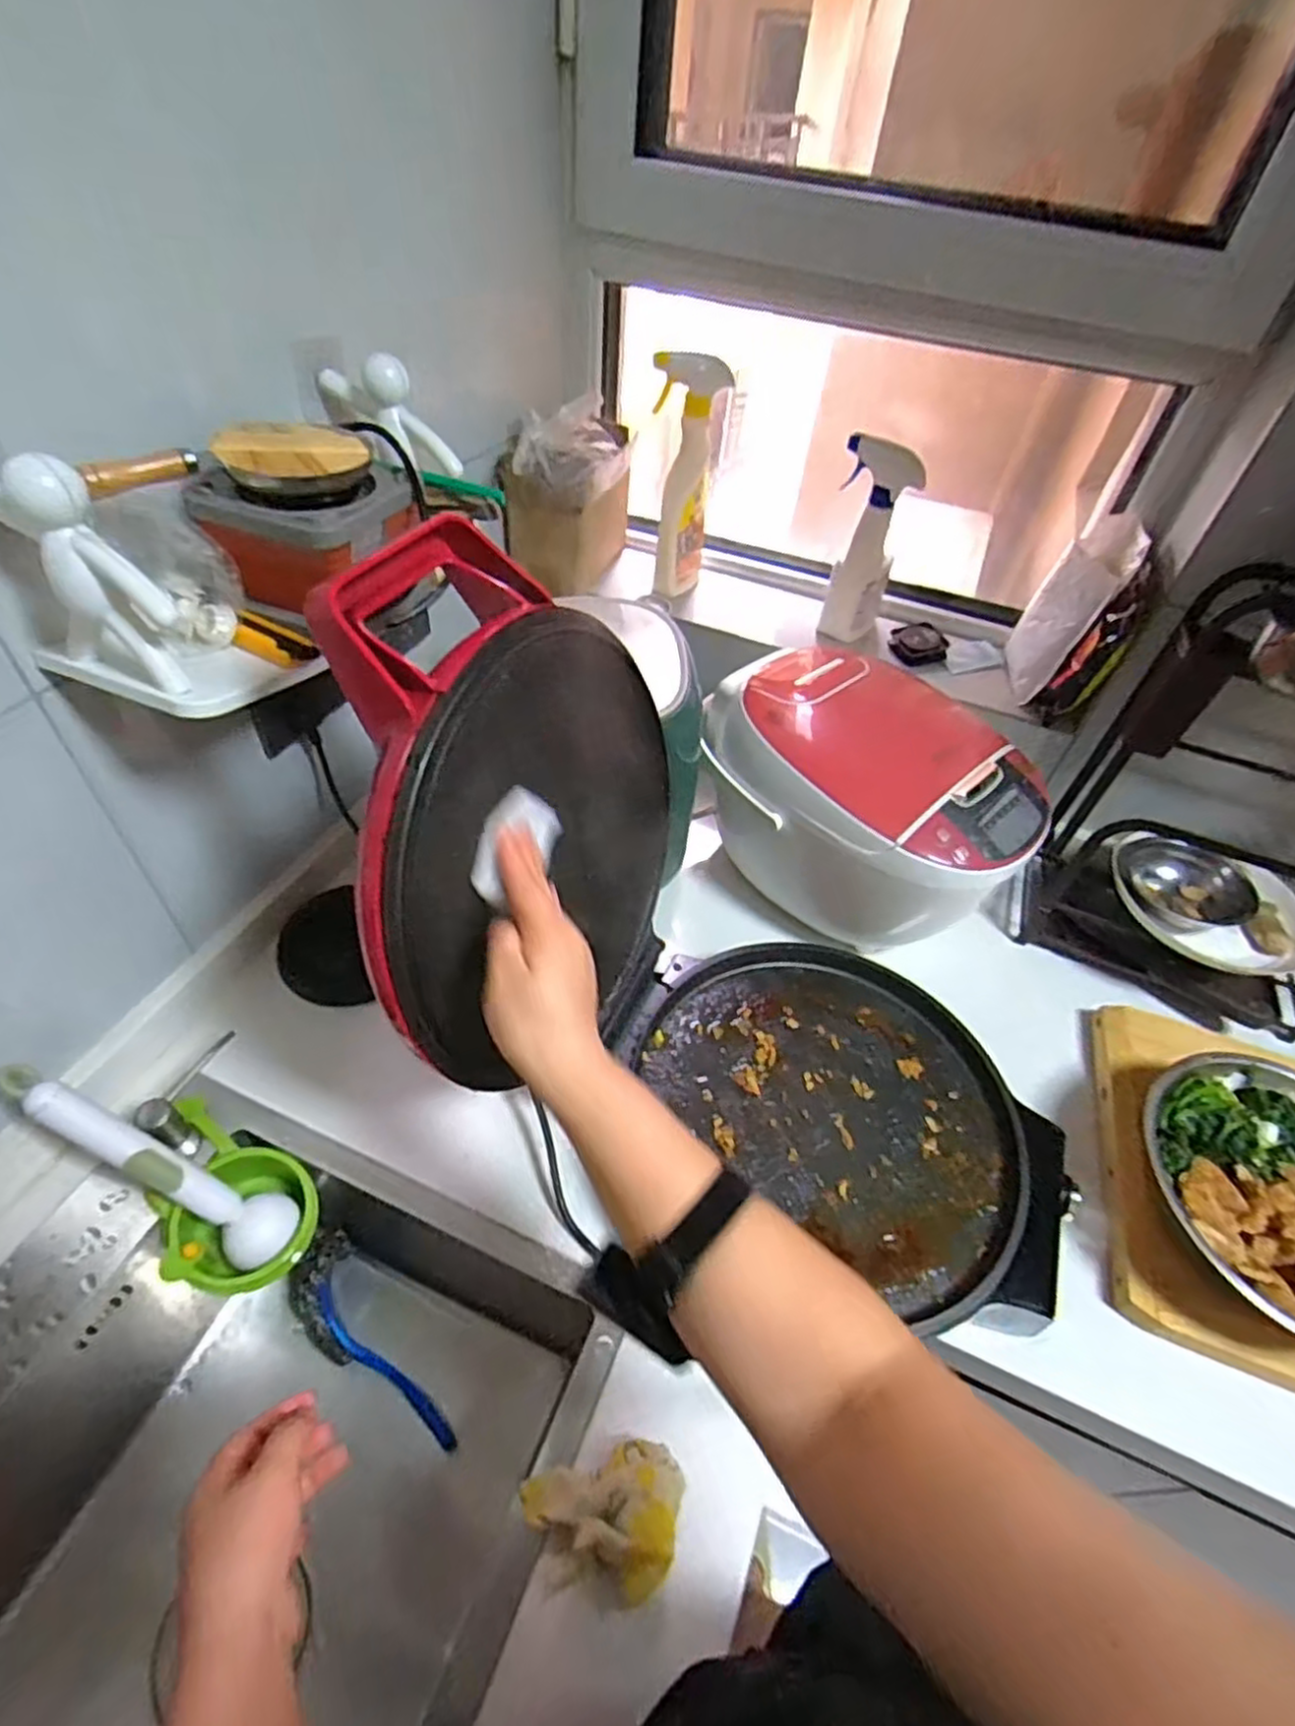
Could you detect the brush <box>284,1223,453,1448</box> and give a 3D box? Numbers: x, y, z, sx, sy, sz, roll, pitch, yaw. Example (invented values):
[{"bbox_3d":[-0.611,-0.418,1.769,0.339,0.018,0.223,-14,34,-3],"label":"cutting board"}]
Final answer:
[{"bbox_3d":[-0.260,0.448,0.687,0.207,0.049,0.072,46,56,9],"label":"brush"}]

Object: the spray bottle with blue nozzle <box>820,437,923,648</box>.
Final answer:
[{"bbox_3d":[0.260,-0.381,0.881,0.089,0.214,0.046,16,48,8],"label":"spray bottle with blue nozzle"}]

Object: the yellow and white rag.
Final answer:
[{"bbox_3d":[-0.025,0.422,0.466,0.103,0.036,0.077,-9,49,-14],"label":"yellow and white rag"}]

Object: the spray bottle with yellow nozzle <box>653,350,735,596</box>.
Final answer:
[{"bbox_3d":[0.043,-0.471,0.895,0.084,0.245,0.091,5,48,-2],"label":"spray bottle with yellow nozzle"}]

